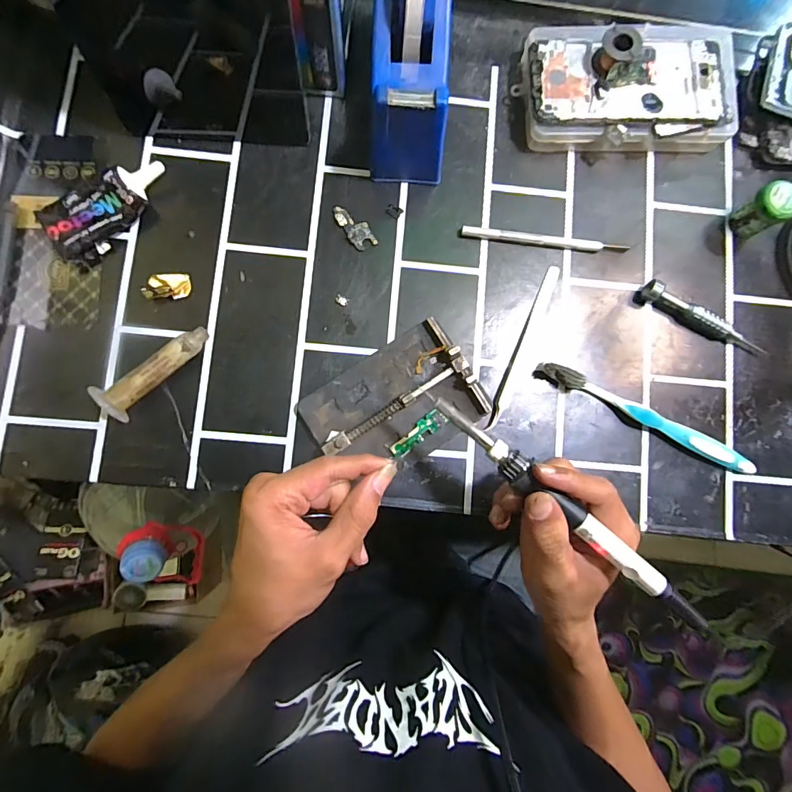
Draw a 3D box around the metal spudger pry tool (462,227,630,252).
[{"bbox_3d":[0.123,-0.129,0.353,0.135,0.008,0.009,6,84,-3],"label":"metal spudger pry tool"}]

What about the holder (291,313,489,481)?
[{"bbox_3d":[-0.001,0.009,0.326,0.123,0.022,0.087,-34,87,-6],"label":"holder"}]

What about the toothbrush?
[{"bbox_3d":[0.198,0.017,0.338,0.185,0.016,0.015,26,83,-1],"label":"toothbrush"}]

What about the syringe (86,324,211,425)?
[{"bbox_3d":[-0.176,-0.018,0.316,0.087,0.025,0.025,-39,88,-6],"label":"syringe"}]

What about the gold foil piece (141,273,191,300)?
[{"bbox_3d":[-0.178,-0.085,0.331,0.034,0.004,0.019,-5,93,-18],"label":"gold foil piece"}]

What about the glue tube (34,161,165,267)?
[{"bbox_3d":[-0.227,-0.151,0.329,0.047,0.027,0.099,43,83,1],"label":"glue tube"}]

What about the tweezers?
[{"bbox_3d":[0.103,-0.040,0.343,0.012,0.005,0.142,24,83,-1],"label":"tweezers"}]

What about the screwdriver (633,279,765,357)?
[{"bbox_3d":[0.255,-0.061,0.352,0.111,0.018,0.017,28,83,0],"label":"screwdriver"}]

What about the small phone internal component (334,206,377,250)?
[{"bbox_3d":[-0.034,-0.139,0.348,0.019,0.004,0.043,-34,87,-6],"label":"small phone internal component"}]

